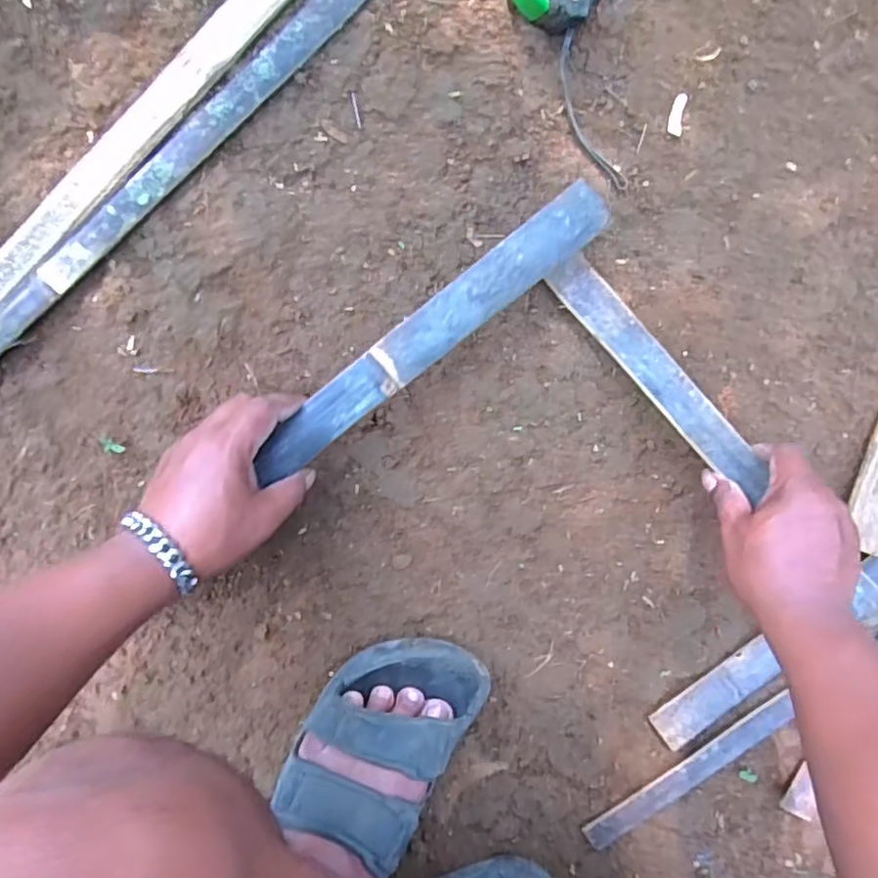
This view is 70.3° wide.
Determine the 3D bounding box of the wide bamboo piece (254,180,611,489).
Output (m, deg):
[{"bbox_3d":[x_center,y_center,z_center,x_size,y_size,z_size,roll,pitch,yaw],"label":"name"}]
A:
[{"bbox_3d":[-0.007,-0.072,0.439,0.295,0.013,0.037,-38,97,3],"label":"wide bamboo piece"}]

